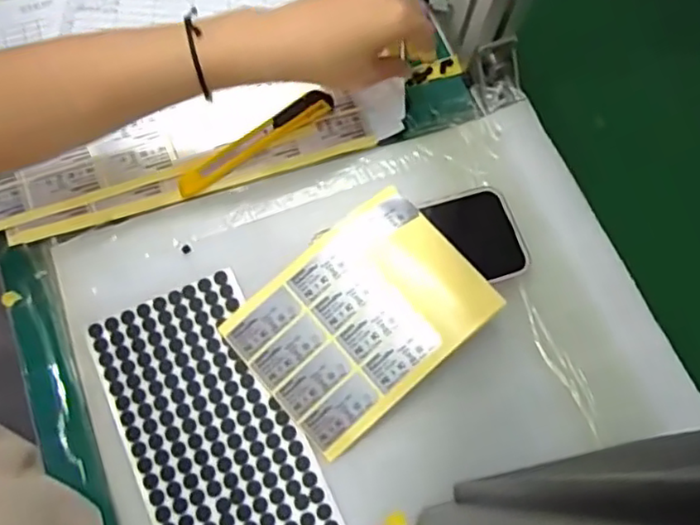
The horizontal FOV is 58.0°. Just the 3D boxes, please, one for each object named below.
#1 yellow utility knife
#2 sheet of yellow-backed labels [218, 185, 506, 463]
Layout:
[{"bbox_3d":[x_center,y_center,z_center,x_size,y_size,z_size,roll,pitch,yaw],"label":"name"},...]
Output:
[{"bbox_3d":[-0.074,-0.096,0.501,0.140,0.013,0.019,-34,76,-13],"label":"yellow utility knife"},{"bbox_3d":[0.007,0.036,0.434,0.159,0.010,0.119,-41,74,-7],"label":"sheet of yellow-backed labels"}]

